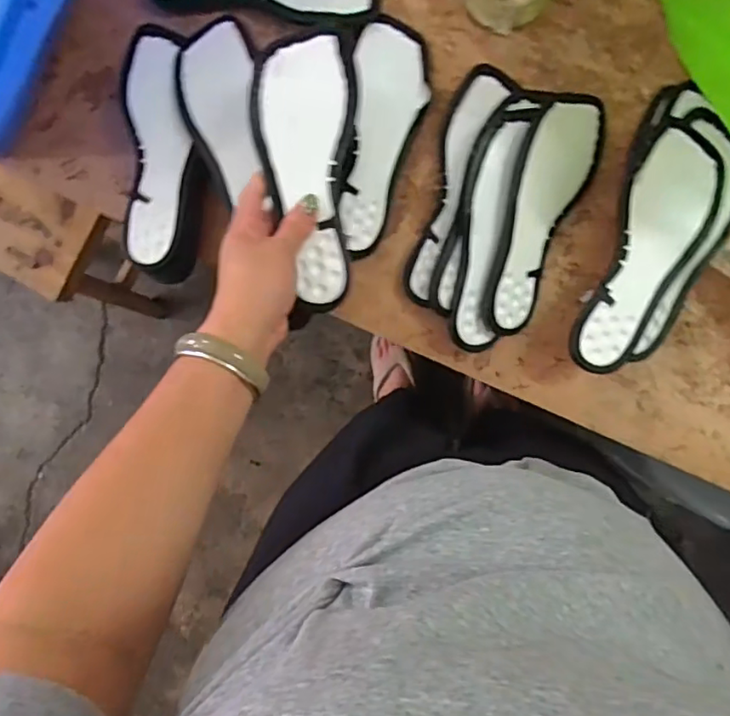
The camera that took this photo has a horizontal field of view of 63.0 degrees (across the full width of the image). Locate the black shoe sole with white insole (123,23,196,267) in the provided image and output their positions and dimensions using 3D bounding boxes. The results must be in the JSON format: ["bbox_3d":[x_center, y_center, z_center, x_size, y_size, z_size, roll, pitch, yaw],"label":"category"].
[{"bbox_3d":[-0.199,-0.209,0.589,0.063,0.043,0.227,1,96,7],"label":"black shoe sole with white insole"}]

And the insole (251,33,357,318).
[{"bbox_3d":[-0.045,-0.150,0.477,0.074,0.020,0.216,-4,92,7],"label":"insole"}]

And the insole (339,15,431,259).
[{"bbox_3d":[0.019,-0.214,0.584,0.071,0.021,0.223,7,96,6],"label":"insole"}]

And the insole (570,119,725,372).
[{"bbox_3d":[0.254,-0.098,0.536,0.073,0.018,0.231,24,94,4],"label":"insole"}]

